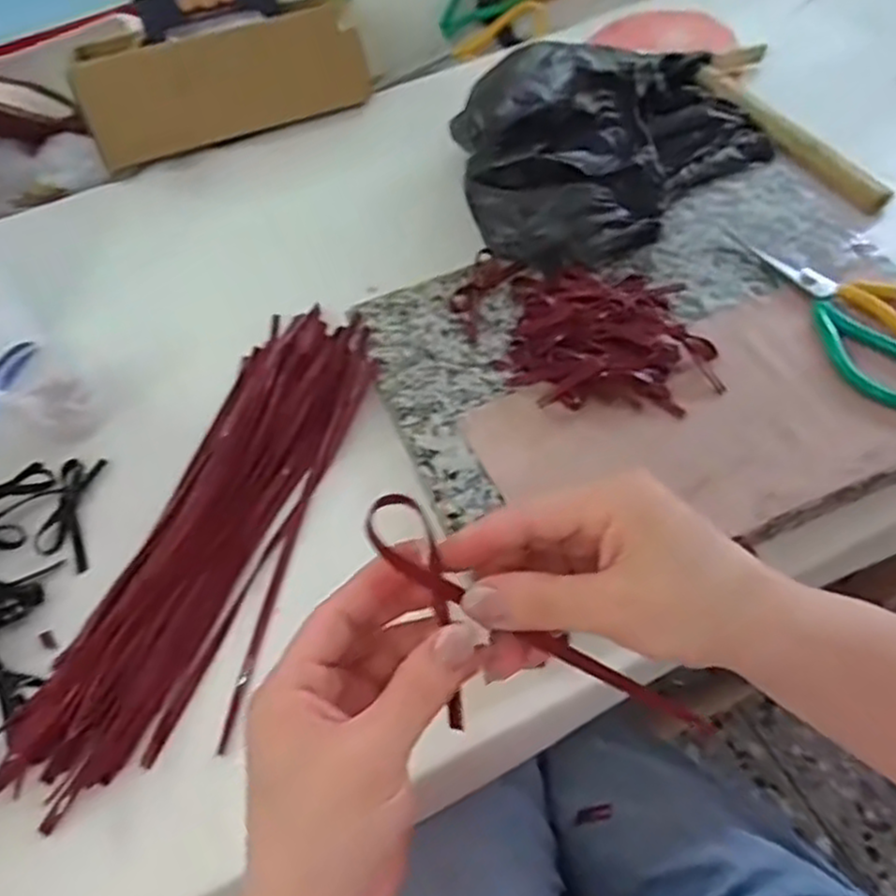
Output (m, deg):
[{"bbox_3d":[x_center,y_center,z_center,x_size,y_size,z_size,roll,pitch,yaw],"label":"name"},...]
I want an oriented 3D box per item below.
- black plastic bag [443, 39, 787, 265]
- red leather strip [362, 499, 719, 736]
[{"bbox_3d":[0.131,-0.262,0.608,0.305,0.066,0.209,-40,62,-20],"label":"black plastic bag"},{"bbox_3d":[0.029,0.086,0.299,0.166,0.012,0.064,34,60,-6],"label":"red leather strip"}]

